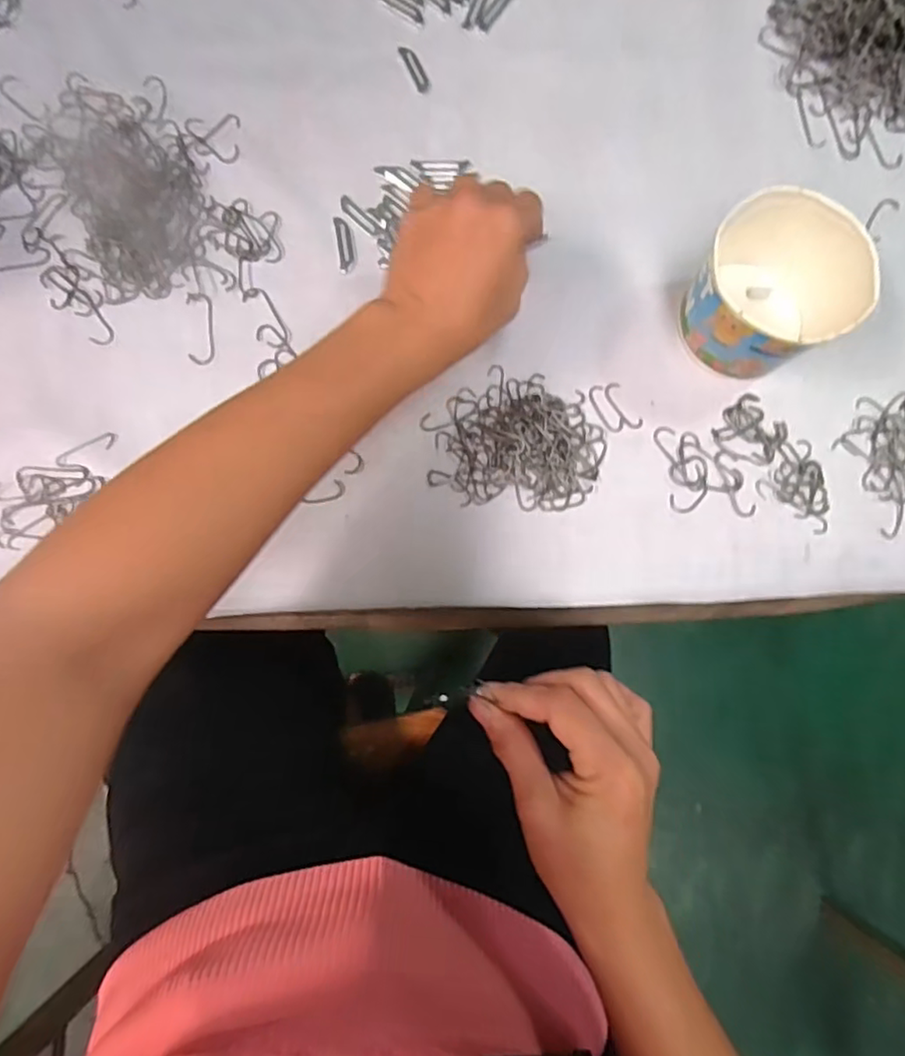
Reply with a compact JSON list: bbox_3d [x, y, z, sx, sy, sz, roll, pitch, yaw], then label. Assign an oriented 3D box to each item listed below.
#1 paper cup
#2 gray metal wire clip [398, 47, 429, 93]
[{"bbox_3d":[0.191,-0.142,0.378,0.088,0.083,0.085,0,82,-1],"label":"paper cup"},{"bbox_3d":[-0.027,-0.327,0.445,0.010,0.004,0.038,-25,83,-4],"label":"gray metal wire clip"}]

